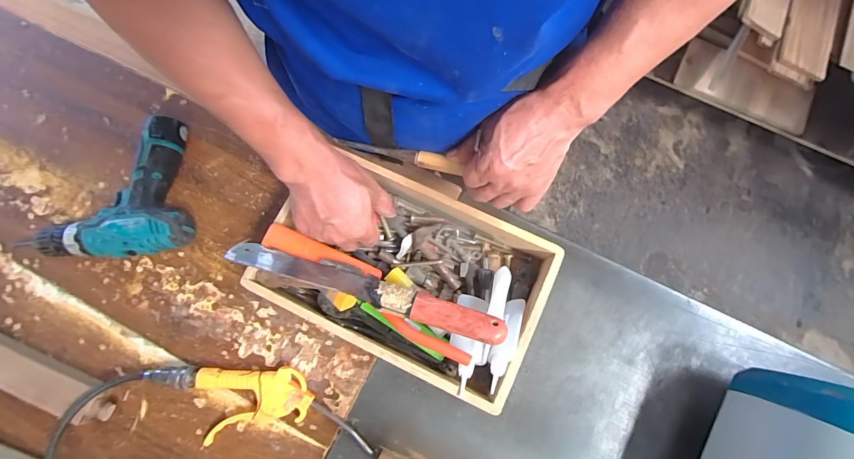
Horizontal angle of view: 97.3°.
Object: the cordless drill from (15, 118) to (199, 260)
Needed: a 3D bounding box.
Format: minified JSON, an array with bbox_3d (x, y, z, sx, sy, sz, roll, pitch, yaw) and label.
[{"bbox_3d":[-0.421,-0.046,0.510,0.196,0.060,0.196,-1,72,2],"label":"cordless drill"}]

